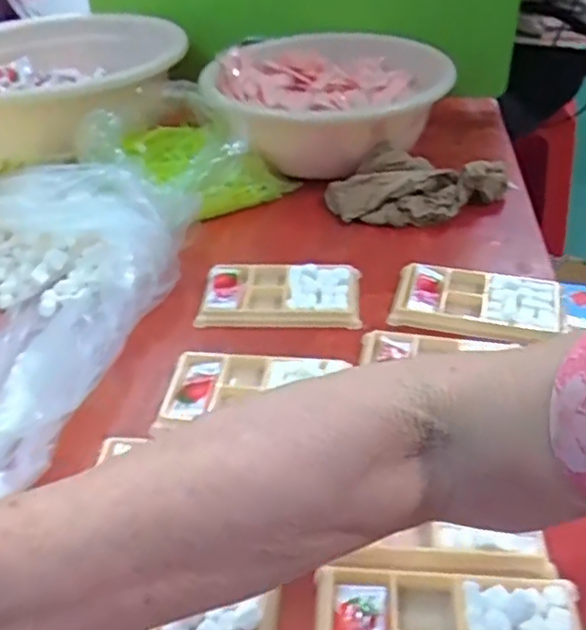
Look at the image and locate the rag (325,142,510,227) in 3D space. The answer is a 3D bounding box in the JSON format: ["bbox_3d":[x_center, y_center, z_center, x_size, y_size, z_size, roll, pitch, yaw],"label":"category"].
[{"bbox_3d":[0.126,-0.127,0.649,0.176,0.056,0.082,7,42,11],"label":"rag"}]

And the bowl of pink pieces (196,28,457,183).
[{"bbox_3d":[0.027,-0.253,0.752,0.258,0.100,0.269,-1,41,1],"label":"bowl of pink pieces"}]

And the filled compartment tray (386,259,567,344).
[{"bbox_3d":[0.153,-0.013,0.529,0.131,0.019,0.075,9,42,13],"label":"filled compartment tray"}]

